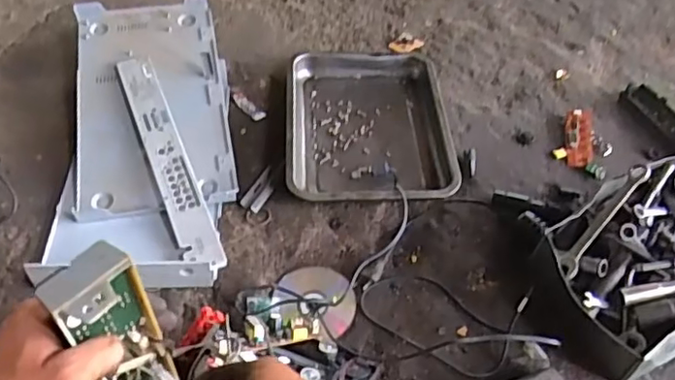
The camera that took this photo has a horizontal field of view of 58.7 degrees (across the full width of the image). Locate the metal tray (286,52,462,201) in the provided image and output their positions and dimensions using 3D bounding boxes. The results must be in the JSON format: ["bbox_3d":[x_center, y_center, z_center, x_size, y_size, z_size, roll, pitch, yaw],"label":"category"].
[{"bbox_3d":[0.049,-0.112,1.013,0.259,0.054,0.349,-1,53,-3],"label":"metal tray"}]

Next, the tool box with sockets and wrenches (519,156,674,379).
[{"bbox_3d":[0.439,0.095,0.826,0.356,0.106,0.228,-19,56,-16],"label":"tool box with sockets and wrenches"}]

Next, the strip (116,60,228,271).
[{"bbox_3d":[-0.265,-0.055,0.936,0.060,0.009,0.413,-18,62,-18],"label":"strip"}]

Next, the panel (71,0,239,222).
[{"bbox_3d":[-0.312,-0.150,0.999,0.238,0.022,0.423,-8,62,-9],"label":"panel"}]

